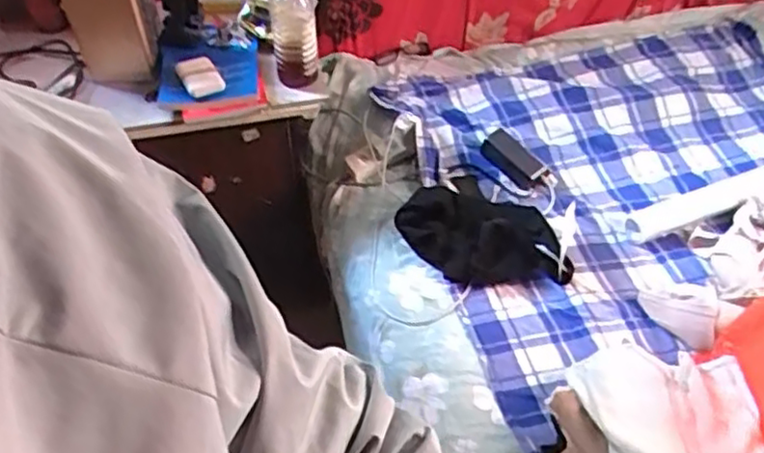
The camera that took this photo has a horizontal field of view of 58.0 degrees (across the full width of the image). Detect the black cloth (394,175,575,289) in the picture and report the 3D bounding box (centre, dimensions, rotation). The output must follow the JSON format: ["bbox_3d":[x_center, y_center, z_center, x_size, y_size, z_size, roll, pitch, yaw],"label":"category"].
[{"bbox_3d":[0.196,0.014,1.241,0.309,0.095,0.227,25,51,21],"label":"black cloth"}]

